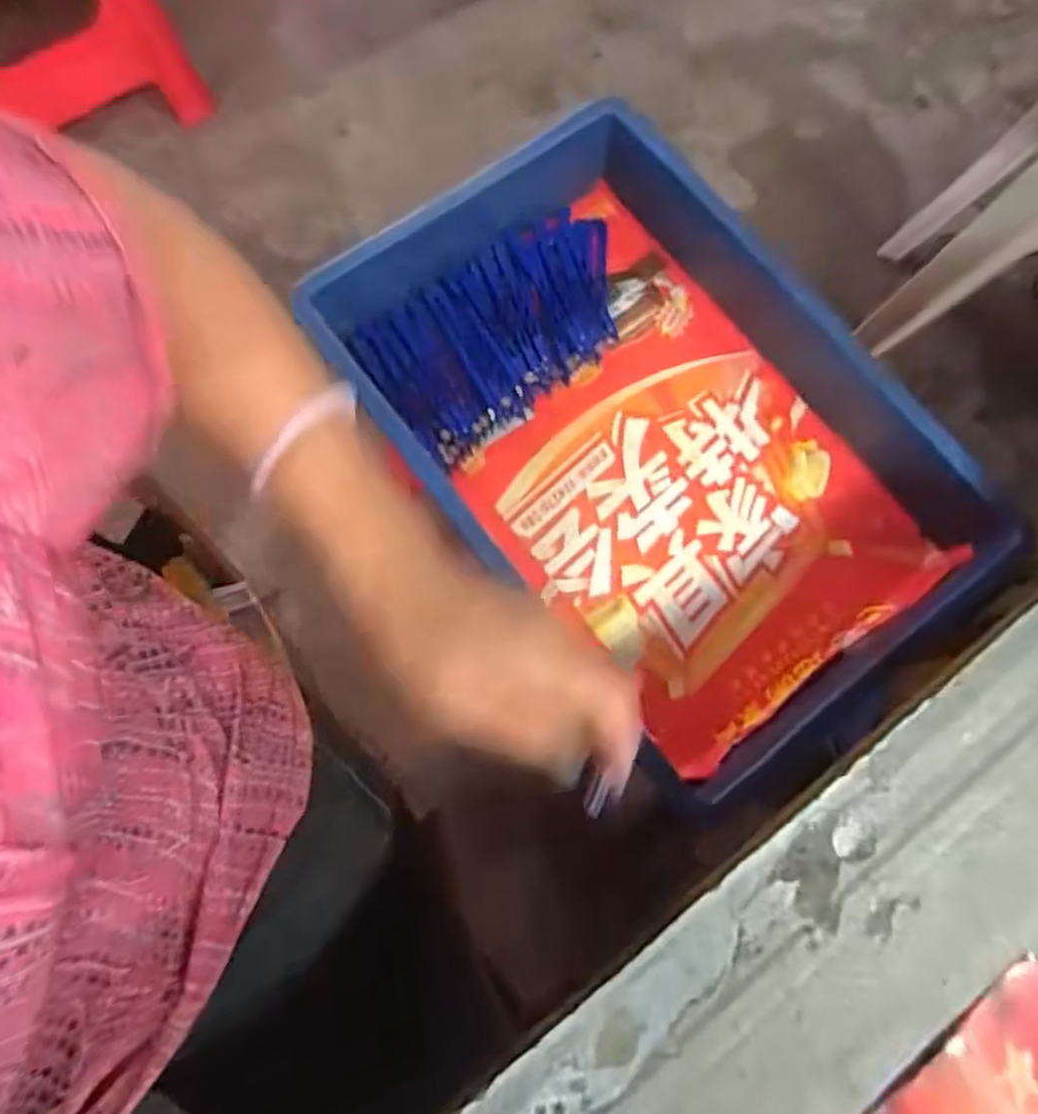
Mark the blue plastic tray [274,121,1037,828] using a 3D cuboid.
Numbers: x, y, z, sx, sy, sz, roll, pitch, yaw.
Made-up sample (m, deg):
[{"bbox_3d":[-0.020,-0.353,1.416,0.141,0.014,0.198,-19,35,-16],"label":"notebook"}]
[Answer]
[{"bbox_3d":[0.081,-0.091,0.500,0.293,0.075,0.425,-35,79,-10],"label":"blue plastic tray"}]

